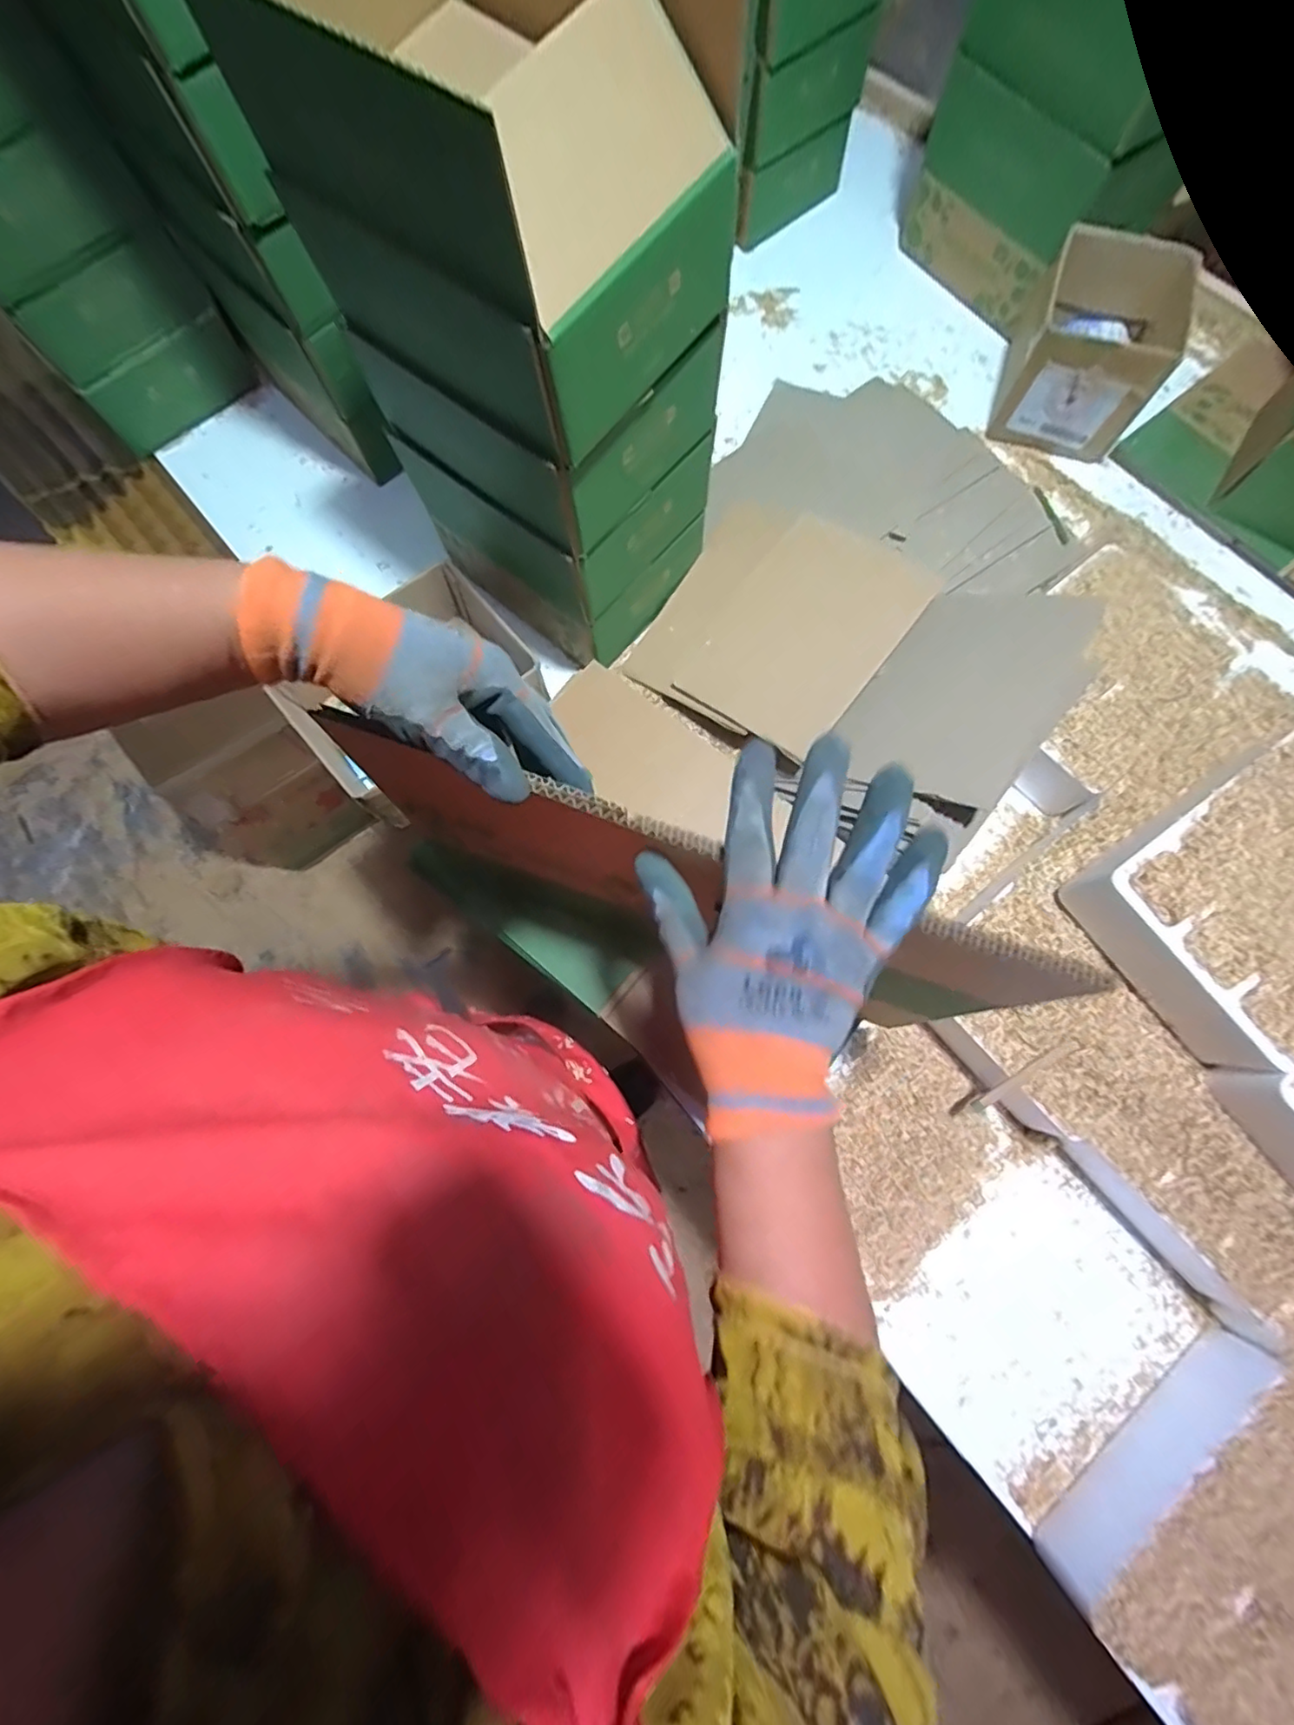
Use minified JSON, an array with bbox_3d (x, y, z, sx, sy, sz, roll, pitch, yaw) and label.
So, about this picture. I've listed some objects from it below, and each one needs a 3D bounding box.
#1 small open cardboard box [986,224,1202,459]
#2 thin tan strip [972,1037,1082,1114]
[{"bbox_3d":[0.512,-0.595,0.694,0.151,0.128,0.160,20,76,6],"label":"small open cardboard box"},{"bbox_3d":[0.323,0.182,0.510,0.101,0.006,0.011,-37,77,6],"label":"thin tan strip"}]

